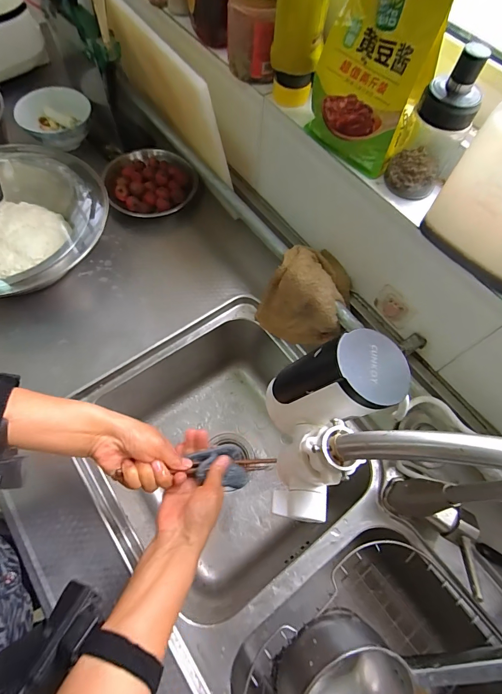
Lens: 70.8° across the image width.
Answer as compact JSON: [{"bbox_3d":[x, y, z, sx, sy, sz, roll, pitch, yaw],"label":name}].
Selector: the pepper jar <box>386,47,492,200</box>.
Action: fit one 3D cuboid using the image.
[{"bbox_3d":[0.237,-0.270,0.438,0.077,0.150,0.071,1,65,-2],"label":"pepper jar"}]

